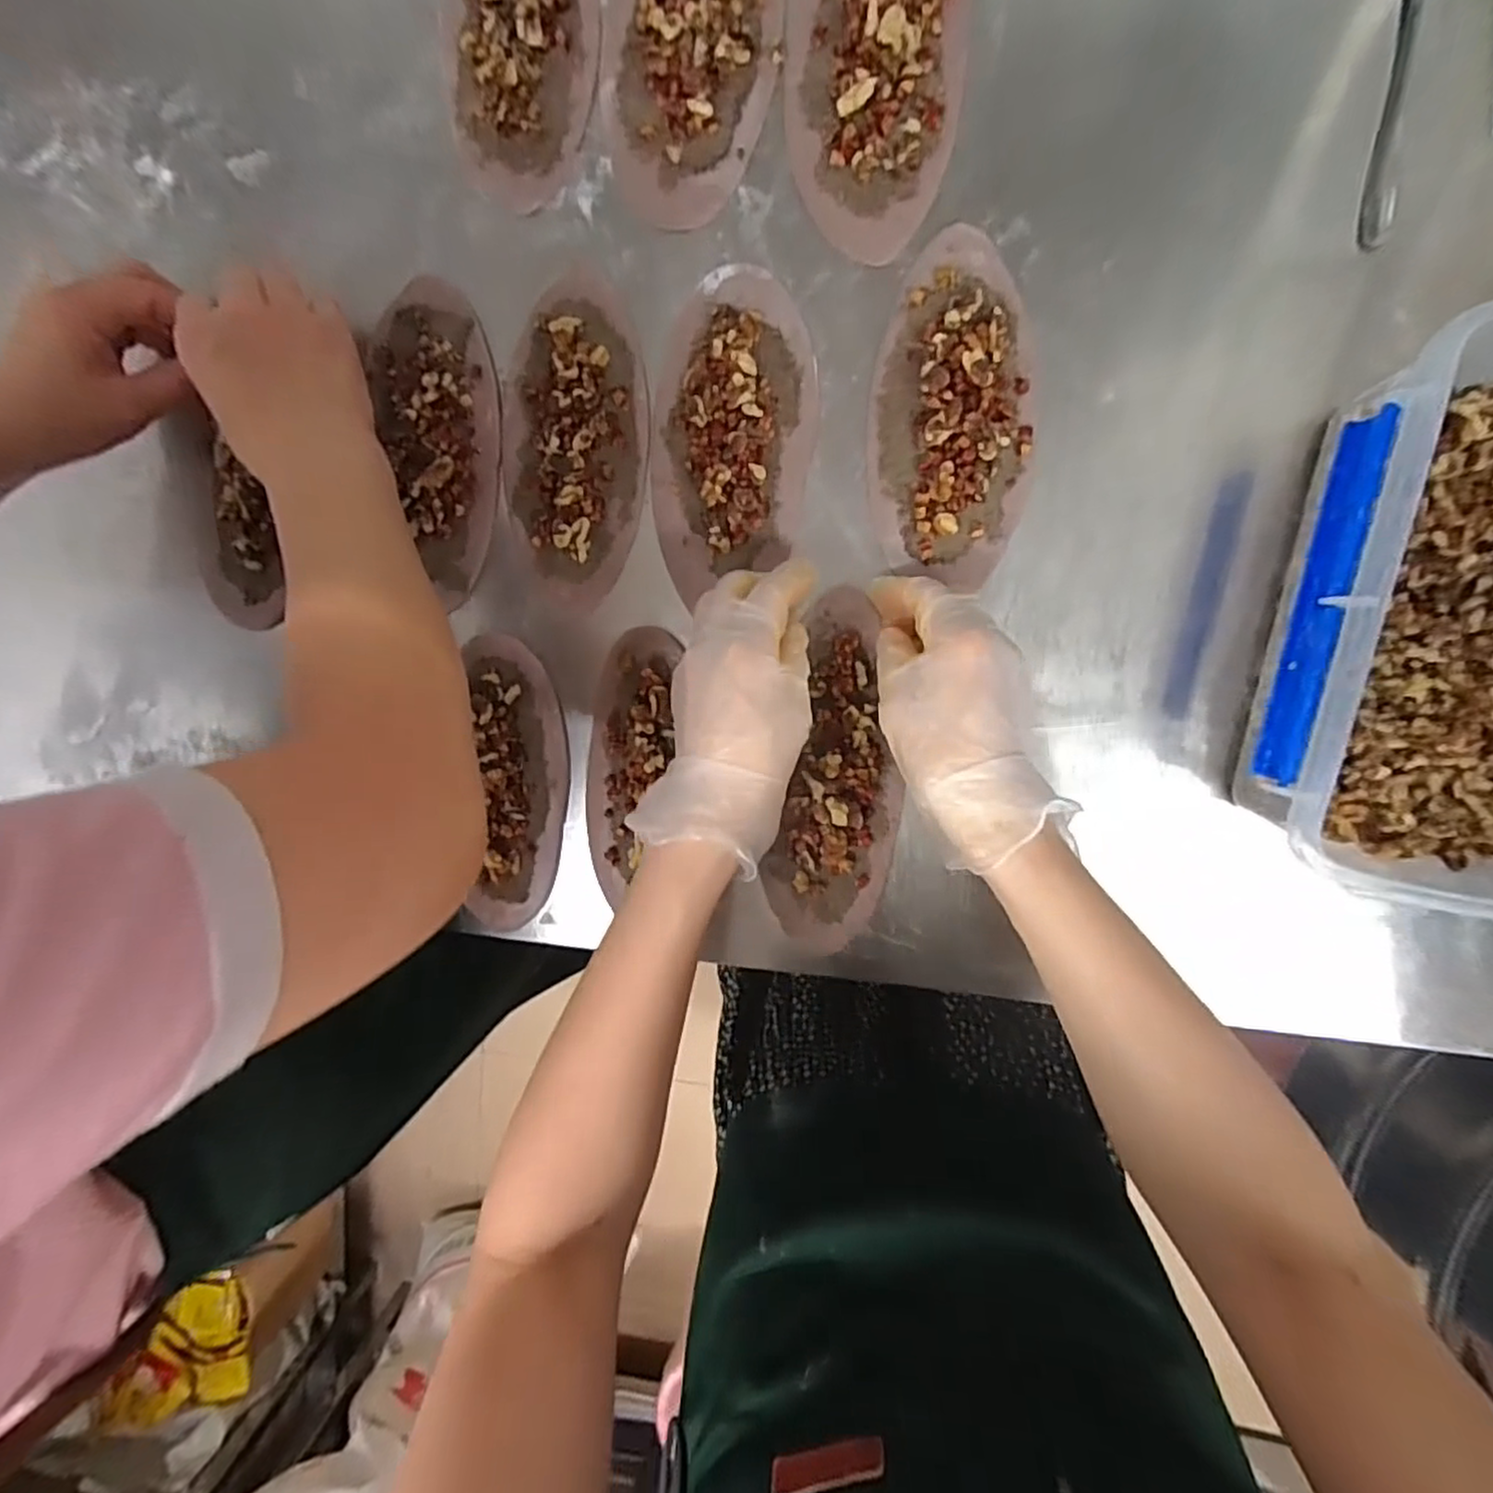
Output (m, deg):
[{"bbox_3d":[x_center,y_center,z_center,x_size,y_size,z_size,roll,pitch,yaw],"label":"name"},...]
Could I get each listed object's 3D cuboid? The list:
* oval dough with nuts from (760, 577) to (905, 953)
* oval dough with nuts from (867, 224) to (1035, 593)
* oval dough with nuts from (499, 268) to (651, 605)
[{"bbox_3d":[0.056,0.020,0.414,0.075,0.021,0.219,4,99,6],"label":"oval dough with nuts"},{"bbox_3d":[0.113,-0.183,0.378,0.087,0.019,0.179,-1,97,6],"label":"oval dough with nuts"},{"bbox_3d":[-0.103,-0.178,0.401,0.087,0.016,0.186,3,97,6],"label":"oval dough with nuts"}]

